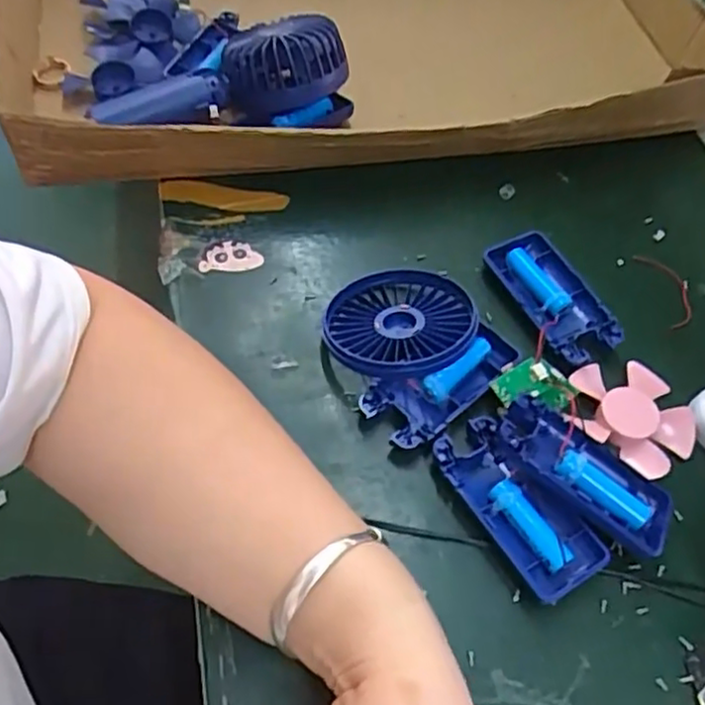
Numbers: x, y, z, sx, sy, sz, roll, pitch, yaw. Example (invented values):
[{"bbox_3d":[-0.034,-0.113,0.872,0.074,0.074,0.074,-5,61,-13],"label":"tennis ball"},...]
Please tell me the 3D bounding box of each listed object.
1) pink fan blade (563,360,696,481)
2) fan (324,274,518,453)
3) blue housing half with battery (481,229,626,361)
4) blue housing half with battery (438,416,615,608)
[{"bbox_3d":[0.154,0.034,0.382,0.068,0.015,0.064,2,56,-3],"label":"pink fan blade"},{"bbox_3d":[0.034,-0.008,0.390,0.090,0.030,0.104,-27,62,-20],"label":"fan"},{"bbox_3d":[0.123,-0.034,0.426,0.042,0.017,0.091,-21,60,-17],"label":"blue housing half with battery"},{"bbox_3d":[0.082,0.077,0.347,0.043,0.016,0.093,-26,61,-20],"label":"blue housing half with battery"}]

